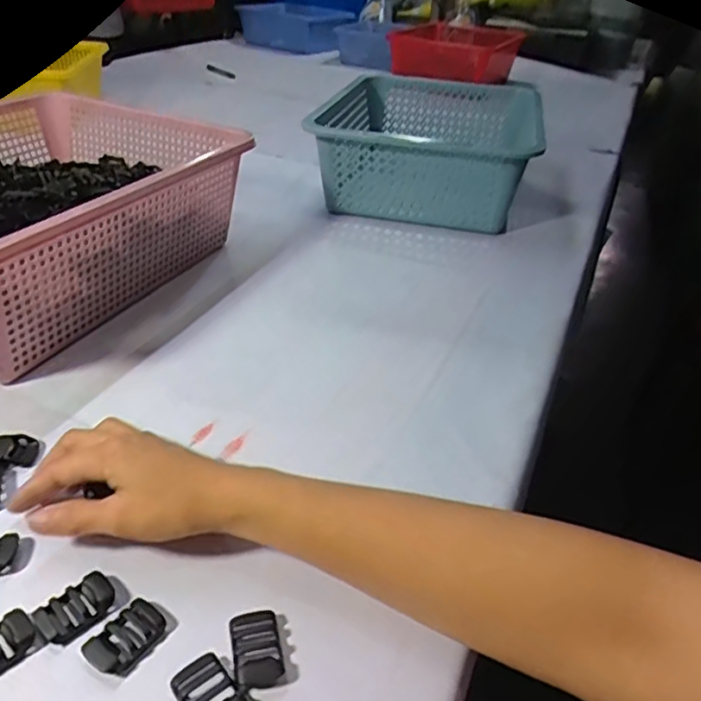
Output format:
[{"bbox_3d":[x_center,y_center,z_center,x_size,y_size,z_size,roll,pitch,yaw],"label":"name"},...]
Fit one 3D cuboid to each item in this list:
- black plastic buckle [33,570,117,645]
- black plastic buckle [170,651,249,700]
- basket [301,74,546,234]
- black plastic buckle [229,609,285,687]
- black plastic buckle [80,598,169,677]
[{"bbox_3d":[-0.146,0.137,0.323,0.027,0.004,0.038,28,42,32],"label":"black plastic buckle"},{"bbox_3d":[-0.068,0.166,0.292,0.025,0.004,0.039,-27,45,-36],"label":"black plastic buckle"},{"bbox_3d":[0.123,-0.299,0.877,0.270,0.106,0.353,12,35,13],"label":"basket"},{"bbox_3d":[-0.048,0.152,0.312,0.024,0.004,0.037,-9,36,-17],"label":"black plastic buckle"},{"bbox_3d":[-0.115,0.148,0.312,0.026,0.009,0.038,23,39,27],"label":"black plastic buckle"}]

